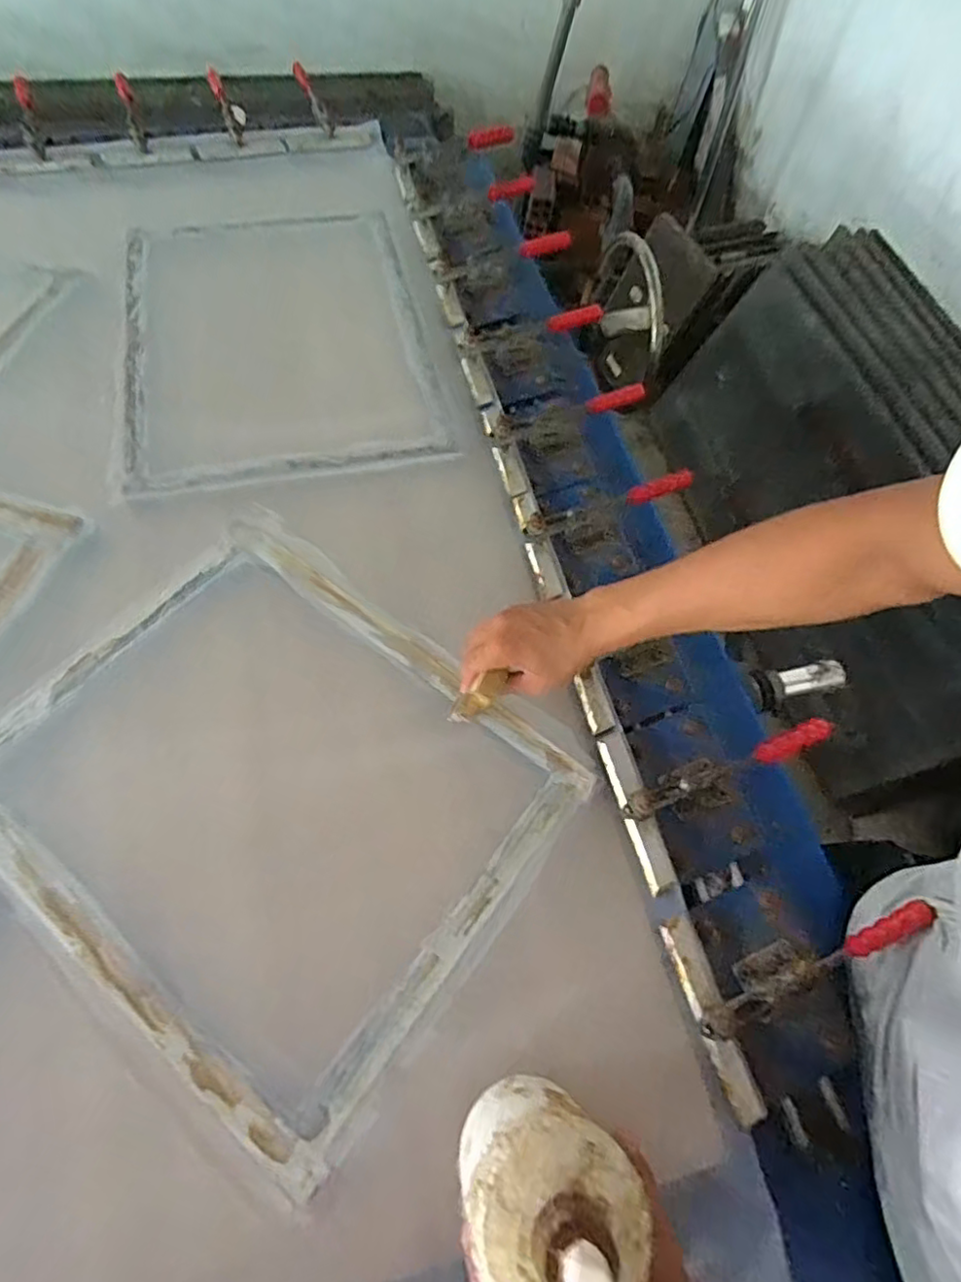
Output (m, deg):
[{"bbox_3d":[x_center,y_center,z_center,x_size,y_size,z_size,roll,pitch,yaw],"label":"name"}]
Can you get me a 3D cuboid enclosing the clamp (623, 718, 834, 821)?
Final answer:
[{"bbox_3d":[0.229,0.123,0.578,0.203,0.059,0.048,-23,65,-13],"label":"clamp"}]

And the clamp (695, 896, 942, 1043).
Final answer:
[{"bbox_3d":[0.269,0.268,0.505,0.210,0.069,0.041,-19,65,-12],"label":"clamp"}]

